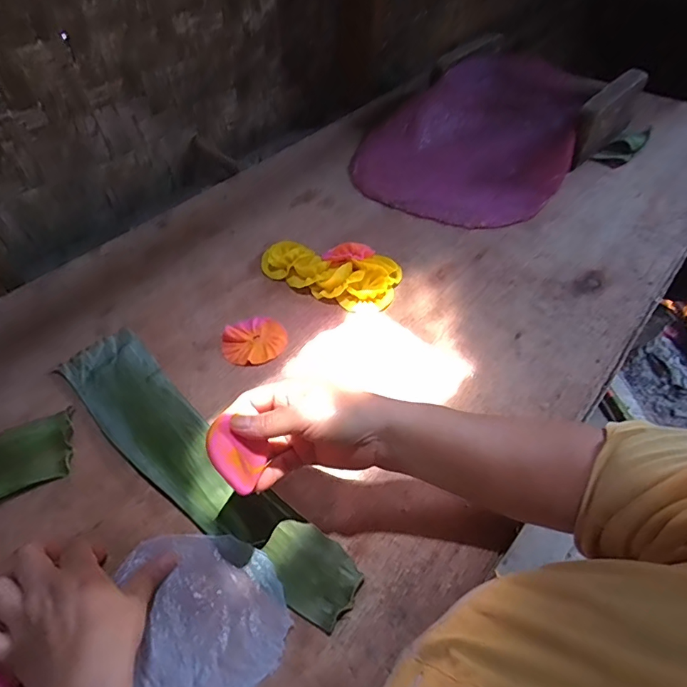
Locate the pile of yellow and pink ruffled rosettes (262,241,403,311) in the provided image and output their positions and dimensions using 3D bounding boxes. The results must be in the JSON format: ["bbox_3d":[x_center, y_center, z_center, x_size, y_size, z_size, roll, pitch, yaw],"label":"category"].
[{"bbox_3d":[-0.024,-0.093,0.597,0.187,0.030,0.080,13,52,12],"label":"pile of yellow and pink ruffled rosettes"}]

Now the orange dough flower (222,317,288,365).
[{"bbox_3d":[-0.104,-0.005,0.534,0.073,0.013,0.062,-20,53,-14],"label":"orange dough flower"}]

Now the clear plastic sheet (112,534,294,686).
[{"bbox_3d":[-0.106,0.207,0.356,0.113,0.010,0.136,-22,53,-16],"label":"clear plastic sheet"}]

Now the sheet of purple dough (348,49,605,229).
[{"bbox_3d":[0.189,-0.344,0.737,0.331,0.148,0.325,27,56,22],"label":"sheet of purple dough"}]

